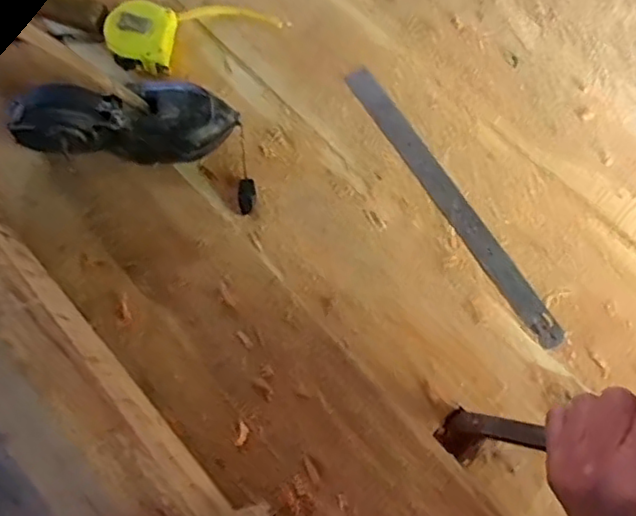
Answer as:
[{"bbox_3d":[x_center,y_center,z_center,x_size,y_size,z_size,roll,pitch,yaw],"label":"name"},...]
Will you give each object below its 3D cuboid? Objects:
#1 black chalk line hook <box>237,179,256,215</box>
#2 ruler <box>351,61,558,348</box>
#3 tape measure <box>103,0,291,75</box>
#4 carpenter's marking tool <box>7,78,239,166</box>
[{"bbox_3d":[-0.065,-0.059,0.588,0.016,0.020,0.035,0,69,-3],"label":"black chalk line hook"},{"bbox_3d":[0.125,-0.057,0.602,0.028,0.010,0.317,-31,73,-14],"label":"ruler"},{"bbox_3d":[-0.125,-0.235,0.637,0.167,0.033,0.073,-28,73,-13],"label":"tape measure"},{"bbox_3d":[-0.173,-0.122,0.578,0.194,0.069,0.067,-3,70,-5],"label":"carpenter's marking tool"}]

